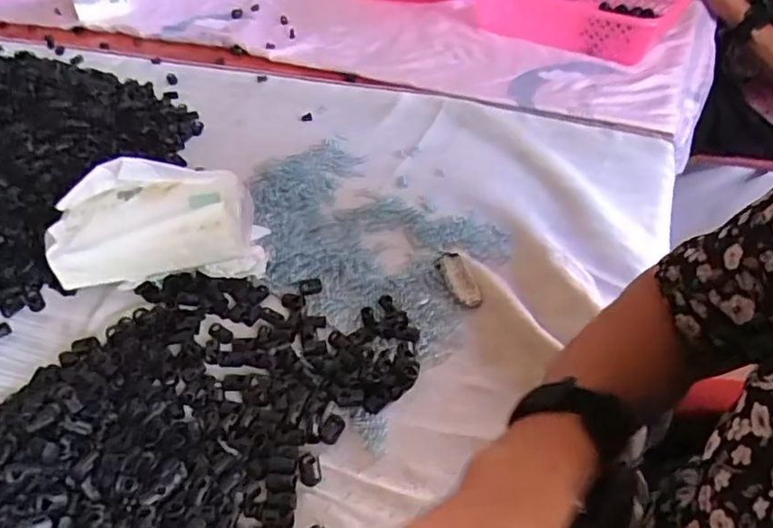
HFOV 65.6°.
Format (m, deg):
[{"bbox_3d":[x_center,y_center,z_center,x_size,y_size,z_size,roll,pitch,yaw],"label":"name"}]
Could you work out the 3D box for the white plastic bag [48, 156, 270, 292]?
[{"bbox_3d":[-0.207,-0.035,0.545,0.179,0.099,0.072,-6,44,-3],"label":"white plastic bag"}]

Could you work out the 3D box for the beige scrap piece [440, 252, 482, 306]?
[{"bbox_3d":[0.067,0.013,0.539,0.023,0.009,0.062,-15,45,-12],"label":"beige scrap piece"}]

